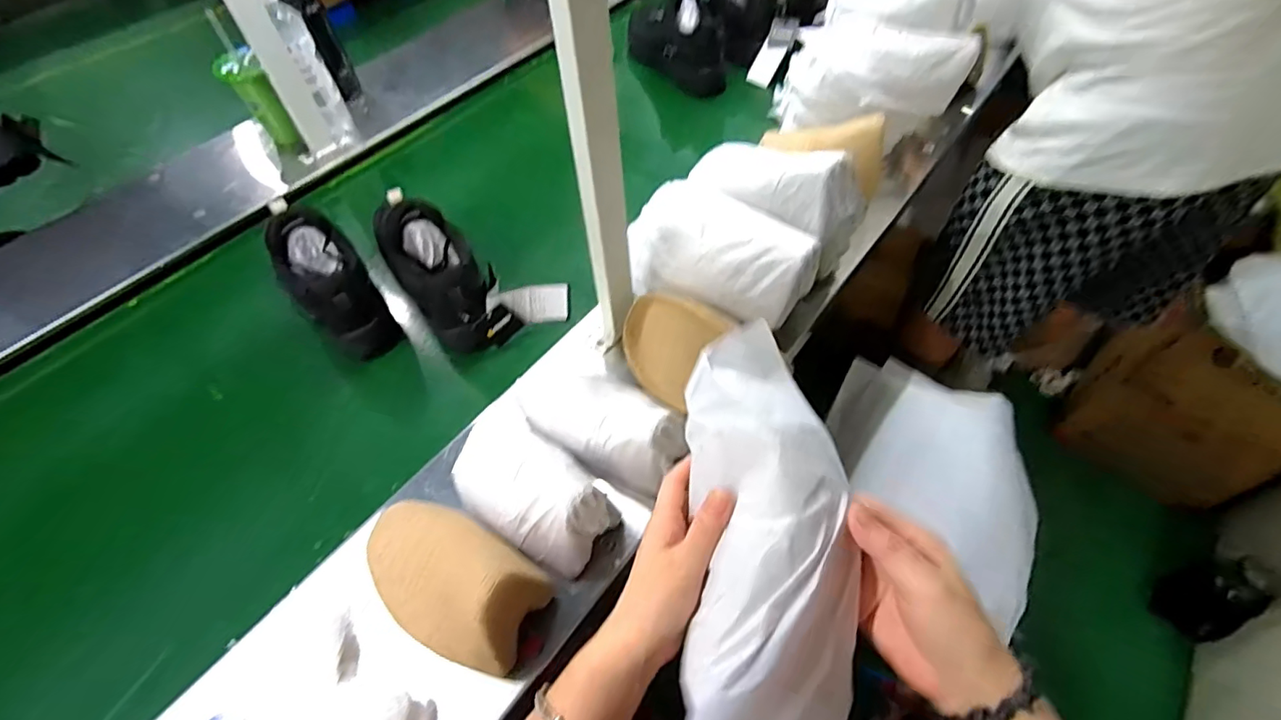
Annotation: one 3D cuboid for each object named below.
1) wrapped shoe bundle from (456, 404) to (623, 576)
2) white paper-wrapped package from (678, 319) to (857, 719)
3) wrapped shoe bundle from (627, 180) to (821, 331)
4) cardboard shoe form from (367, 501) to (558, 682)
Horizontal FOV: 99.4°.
[{"bbox_3d":[-0.116,0.111,0.517,0.098,0.075,0.194,-39,63,-22],"label":"wrapped shoe bundle"},{"bbox_3d":[0.079,0.131,0.339,0.104,0.063,0.298,3,71,4],"label":"white paper-wrapped package"},{"bbox_3d":[0.087,-0.115,0.633,0.220,0.129,0.111,27,60,19],"label":"wrapped shoe bundle"},{"bbox_3d":[-0.168,0.185,0.471,0.166,0.098,0.098,27,60,19],"label":"cardboard shoe form"}]

